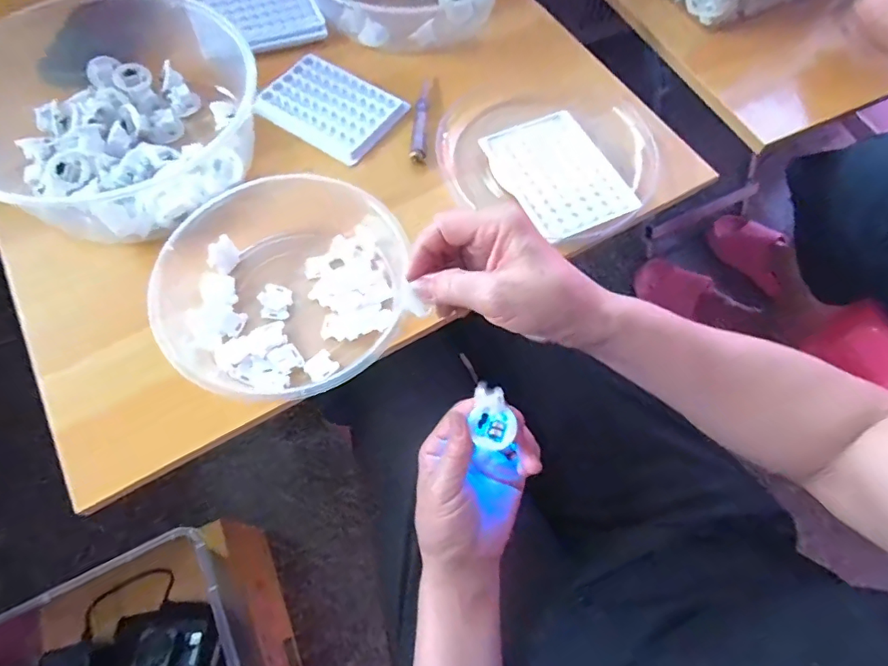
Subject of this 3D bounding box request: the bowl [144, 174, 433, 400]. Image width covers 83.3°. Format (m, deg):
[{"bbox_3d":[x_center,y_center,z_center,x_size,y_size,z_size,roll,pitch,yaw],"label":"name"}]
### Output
[{"bbox_3d":[-0.127,-0.043,0.394,0.187,0.046,0.205,1,66,-2],"label":"bowl"}]

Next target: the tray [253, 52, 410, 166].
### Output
[{"bbox_3d":[-0.112,-0.224,0.493,0.128,0.007,0.094,33,68,12],"label":"tray"}]

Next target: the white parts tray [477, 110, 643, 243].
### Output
[{"bbox_3d":[0.103,-0.147,0.459,0.099,0.012,0.129,-20,68,-11],"label":"white parts tray"}]

